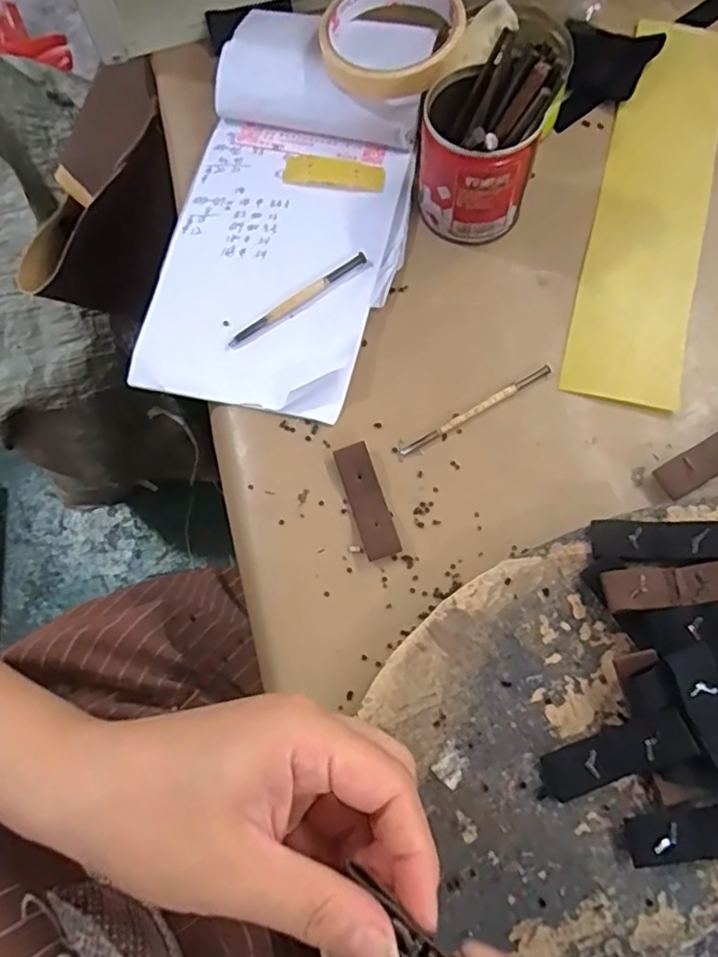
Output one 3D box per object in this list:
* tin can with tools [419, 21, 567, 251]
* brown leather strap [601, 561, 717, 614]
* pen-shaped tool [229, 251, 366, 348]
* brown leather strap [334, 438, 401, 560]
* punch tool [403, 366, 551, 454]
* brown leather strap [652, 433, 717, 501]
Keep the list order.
[{"bbox_3d":[0.069,-0.187,0.358,0.064,0.084,0.066,-1,71,2],"label":"tin can with tools"},{"bbox_3d":[0.144,0.048,0.285,0.063,0.009,0.019,-6,70,0],"label":"brown leather strap"},{"bbox_3d":[-0.036,-0.107,0.374,0.095,0.007,0.007,-33,72,-9],"label":"pen-shaped tool"},{"bbox_3d":[0.004,0.012,0.334,0.019,0.008,0.063,-18,71,-4],"label":"brown leather strap"},{"bbox_3d":[0.066,-0.039,0.352,0.099,0.004,0.006,-30,72,-8],"label":"punch tool"},{"bbox_3d":[0.187,-0.011,0.335,0.063,0.012,0.019,-30,72,-8],"label":"brown leather strap"}]

